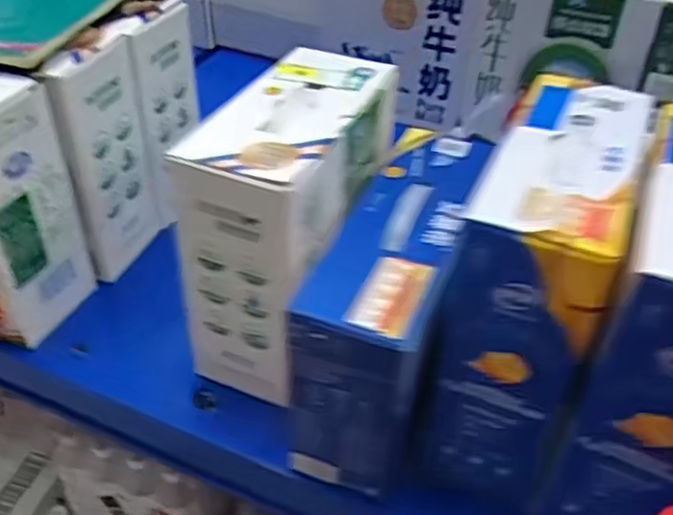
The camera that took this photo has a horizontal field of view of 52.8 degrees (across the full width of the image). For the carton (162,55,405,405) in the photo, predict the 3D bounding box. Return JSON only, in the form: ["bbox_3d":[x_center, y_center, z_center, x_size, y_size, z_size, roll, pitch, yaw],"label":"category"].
[{"bbox_3d":[-0.039,-0.038,0.730,0.131,0.268,0.256,19,44,20],"label":"carton"}]

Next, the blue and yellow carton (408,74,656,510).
[{"bbox_3d":[0.184,0.030,0.629,0.118,0.292,0.261,18,44,19],"label":"blue and yellow carton"}]

